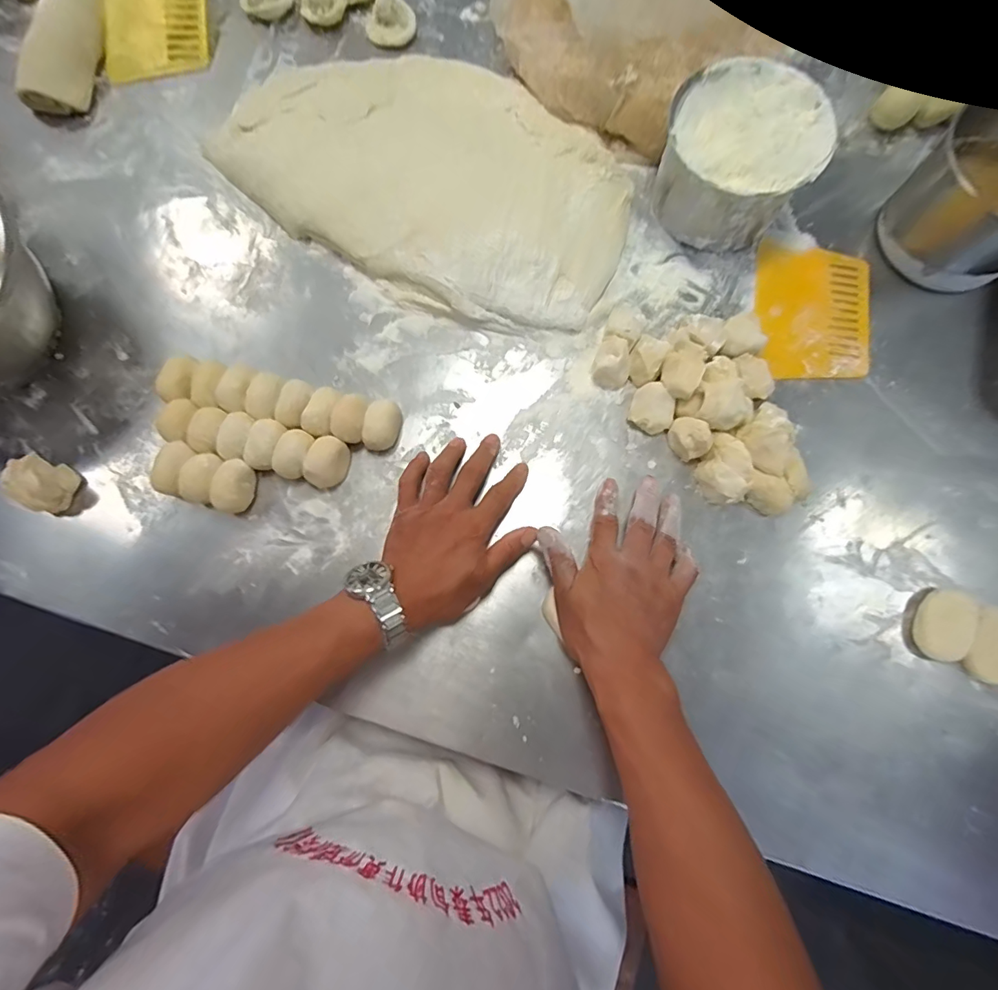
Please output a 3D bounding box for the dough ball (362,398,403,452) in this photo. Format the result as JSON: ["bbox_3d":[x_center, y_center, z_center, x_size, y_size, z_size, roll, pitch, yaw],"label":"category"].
[{"bbox_3d":[-0.115,-0.069,0.486,0.030,0.027,0.053,10,78,2],"label":"dough ball"}]

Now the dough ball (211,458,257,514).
[{"bbox_3d":[-0.252,-0.007,0.469,0.028,0.030,0.049,14,78,3],"label":"dough ball"}]

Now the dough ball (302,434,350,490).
[{"bbox_3d":[-0.167,-0.030,0.475,0.032,0.029,0.048,21,79,4],"label":"dough ball"}]

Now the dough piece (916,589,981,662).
[{"bbox_3d":[0.411,0.119,0.449,0.043,0.017,0.064,22,79,5],"label":"dough piece"}]

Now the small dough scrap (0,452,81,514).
[{"bbox_3d":[-0.433,-0.010,0.464,0.051,0.046,0.046,20,79,4],"label":"small dough scrap"}]

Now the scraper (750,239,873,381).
[{"bbox_3d":[0.338,-0.198,0.522,0.116,0.006,0.159,7,78,2],"label":"scraper"}]

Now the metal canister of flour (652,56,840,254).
[{"bbox_3d":[0.242,-0.345,0.508,0.145,0.094,0.146,0,78,0],"label":"metal canister of flour"}]

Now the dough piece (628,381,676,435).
[{"bbox_3d":[0.153,-0.085,0.487,0.045,0.027,0.041,0,78,0],"label":"dough piece"}]

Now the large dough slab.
[{"bbox_3d":[-0.069,-0.354,0.531,0.435,0.053,0.263,30,80,6],"label":"large dough slab"}]

